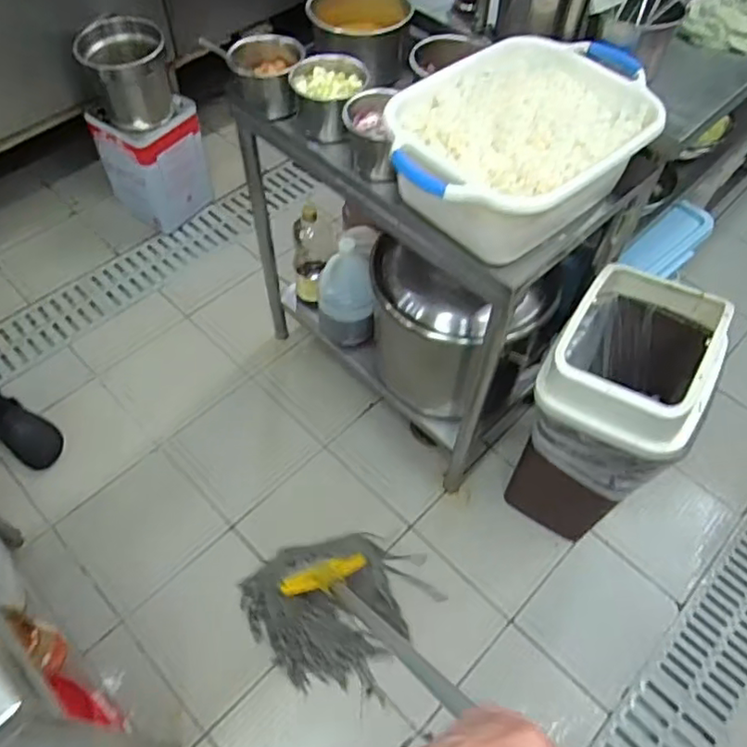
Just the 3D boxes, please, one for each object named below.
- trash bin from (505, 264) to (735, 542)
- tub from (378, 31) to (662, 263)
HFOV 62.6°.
[{"bbox_3d":[0.488,0.075,1.295,0.263,0.578,0.341,31,61,17],"label":"trash bin"},{"bbox_3d":[0.219,-0.360,0.976,0.437,0.145,0.320,-34,64,-22],"label":"tub"}]

